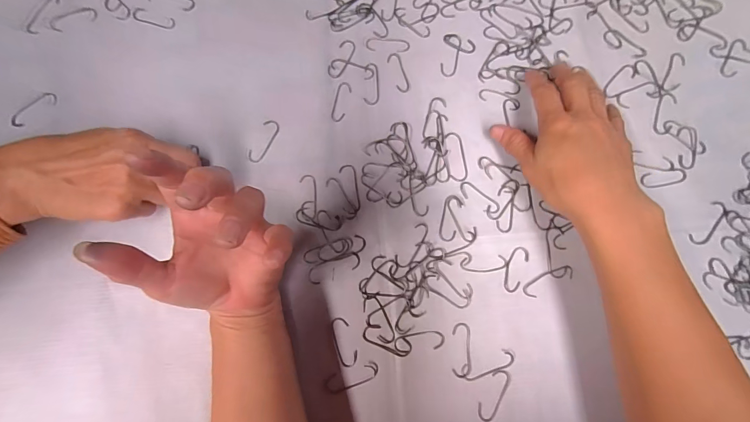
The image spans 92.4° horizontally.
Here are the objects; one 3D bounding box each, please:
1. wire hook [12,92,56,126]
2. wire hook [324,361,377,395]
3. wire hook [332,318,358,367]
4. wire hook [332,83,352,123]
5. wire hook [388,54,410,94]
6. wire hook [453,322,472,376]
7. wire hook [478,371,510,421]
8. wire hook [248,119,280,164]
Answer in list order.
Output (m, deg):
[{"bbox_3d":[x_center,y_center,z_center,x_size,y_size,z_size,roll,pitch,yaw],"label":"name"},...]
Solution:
[{"bbox_3d":[-0.326,-0.098,0.342,0.044,0.004,0.018,-40,83,-6],"label":"wire hook"},{"bbox_3d":[-0.019,0.141,0.300,0.046,0.004,0.016,-18,81,-2],"label":"wire hook"},{"bbox_3d":[-0.027,0.112,0.305,0.016,0.004,0.041,-19,81,-3],"label":"wire hook"},{"bbox_3d":[-0.032,-0.104,0.341,0.013,0.004,0.041,15,81,3],"label":"wire hook"},{"bbox_3d":[0.023,-0.134,0.347,0.013,0.004,0.042,-17,81,-2],"label":"wire hook"},{"bbox_3d":[0.074,0.118,0.304,0.015,0.004,0.044,1,81,1],"label":"wire hook"},{"bbox_3d":[0.099,0.153,0.298,0.016,0.004,0.042,29,82,5],"label":"wire hook"},{"bbox_3d":[-0.104,-0.065,0.337,0.016,0.004,0.044,24,82,4],"label":"wire hook"}]

